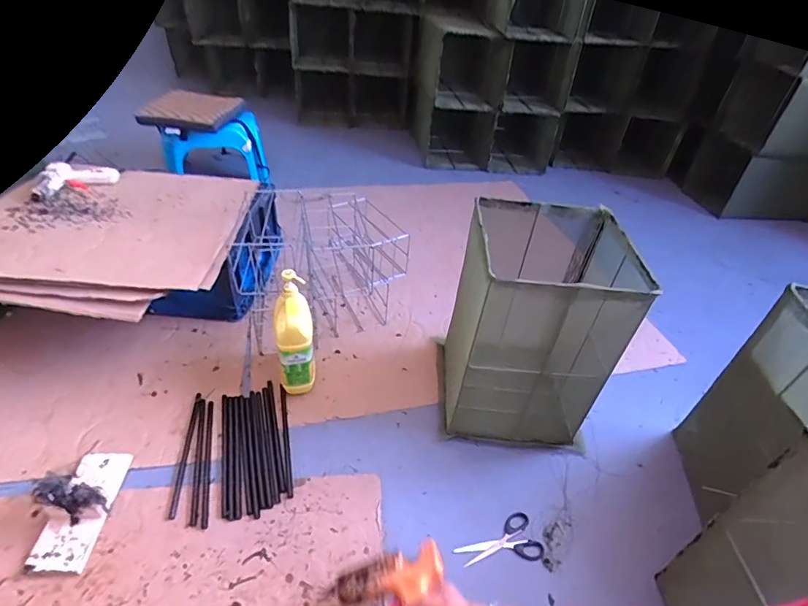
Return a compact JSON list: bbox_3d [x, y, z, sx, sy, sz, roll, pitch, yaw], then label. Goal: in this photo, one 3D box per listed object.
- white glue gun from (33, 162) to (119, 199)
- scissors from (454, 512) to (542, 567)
[{"bbox_3d":[-0.835,-0.315,1.155,0.165,0.037,0.149,-5,40,-14],"label":"white glue gun"},{"bbox_3d":[0.158,0.411,0.769,0.150,0.010,0.078,-8,42,-16],"label":"scissors"}]

